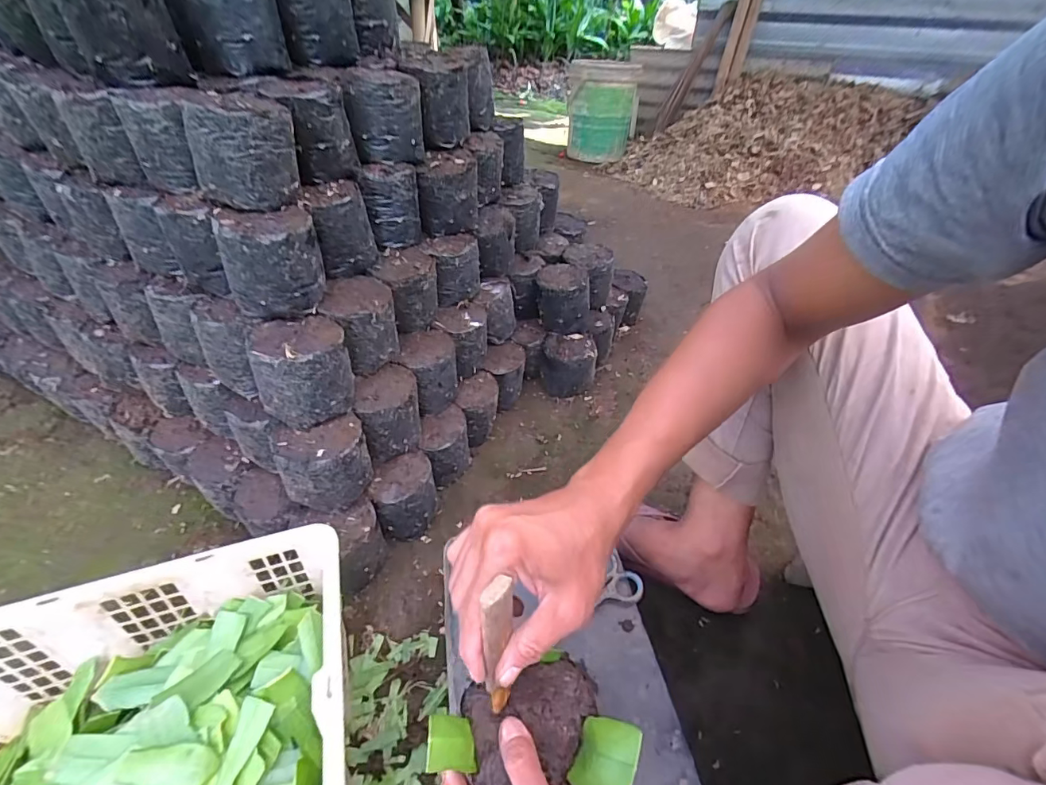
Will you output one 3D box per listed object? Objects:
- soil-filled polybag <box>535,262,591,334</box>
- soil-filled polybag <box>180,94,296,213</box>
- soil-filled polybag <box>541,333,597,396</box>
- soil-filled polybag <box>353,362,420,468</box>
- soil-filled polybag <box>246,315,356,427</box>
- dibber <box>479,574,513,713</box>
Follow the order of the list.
[{"bbox_3d":[0.068,-0.163,0.818,0.088,0.097,0.089,-5,43,-11],"label":"soil-filled polybag"},{"bbox_3d":[-0.293,-0.262,0.486,0.096,0.092,0.099,-13,45,-19],"label":"soil-filled polybag"},{"bbox_3d":[0.082,-0.047,0.839,0.100,0.101,0.079,3,42,0],"label":"soil-filled polybag"},{"bbox_3d":[-0.175,0.028,0.603,0.083,0.101,0.071,-23,49,-27],"label":"soil-filled polybag"},{"bbox_3d":[-0.245,-0.021,0.519,0.093,0.101,0.083,-9,44,-15],"label":"soil-filled polybag"},{"bbox_3d":[-0.015,0.155,0.276,0.016,0.111,0.019,0,27,-3],"label":"dibber"}]

